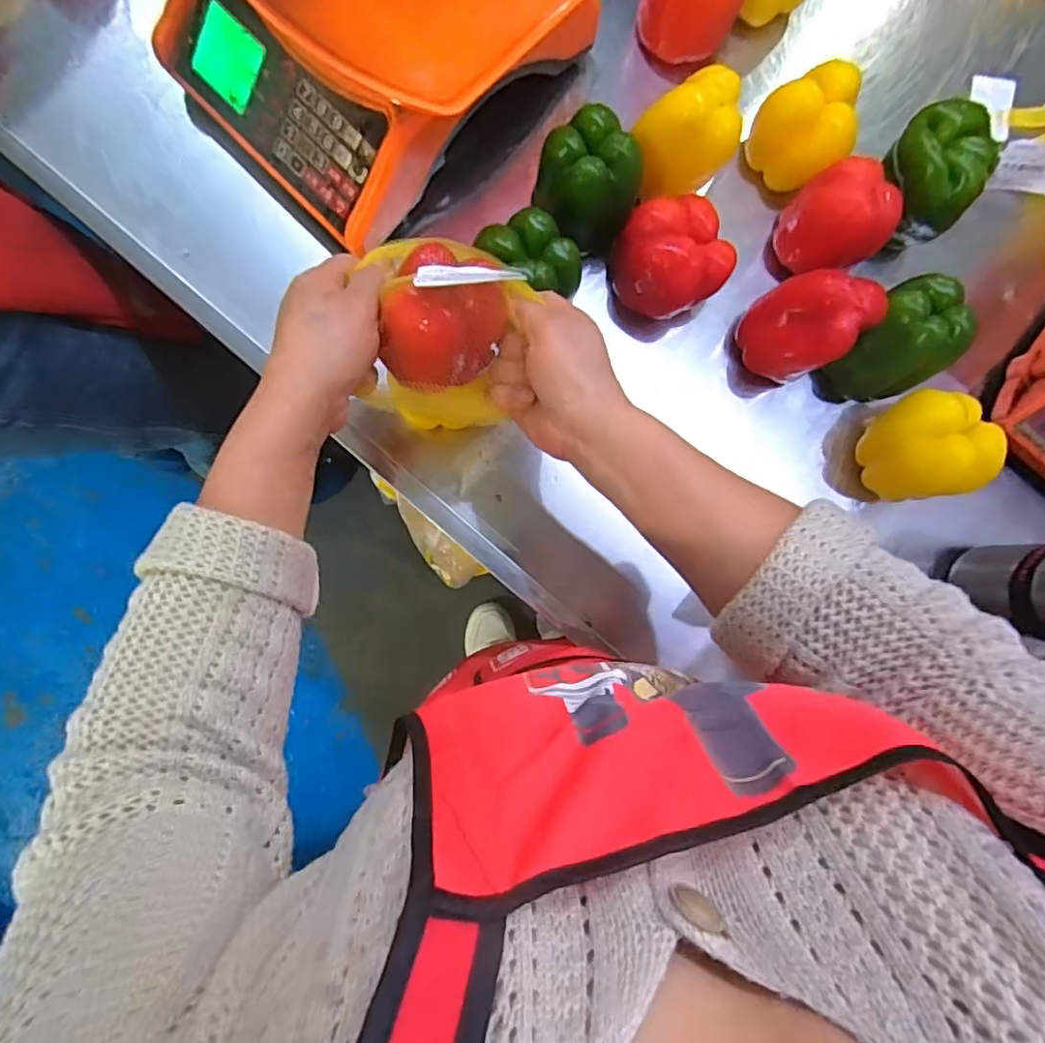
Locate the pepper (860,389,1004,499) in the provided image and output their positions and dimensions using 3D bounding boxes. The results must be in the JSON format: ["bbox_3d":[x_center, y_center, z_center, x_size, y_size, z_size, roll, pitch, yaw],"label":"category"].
[{"bbox_3d":[0.341,-0.064,0.485,0.085,0.073,0.087,-14,88,-4],"label":"pepper"}]

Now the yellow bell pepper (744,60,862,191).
[{"bbox_3d":[0.239,-0.333,0.494,0.081,0.066,0.068,36,85,-1],"label":"yellow bell pepper"}]

